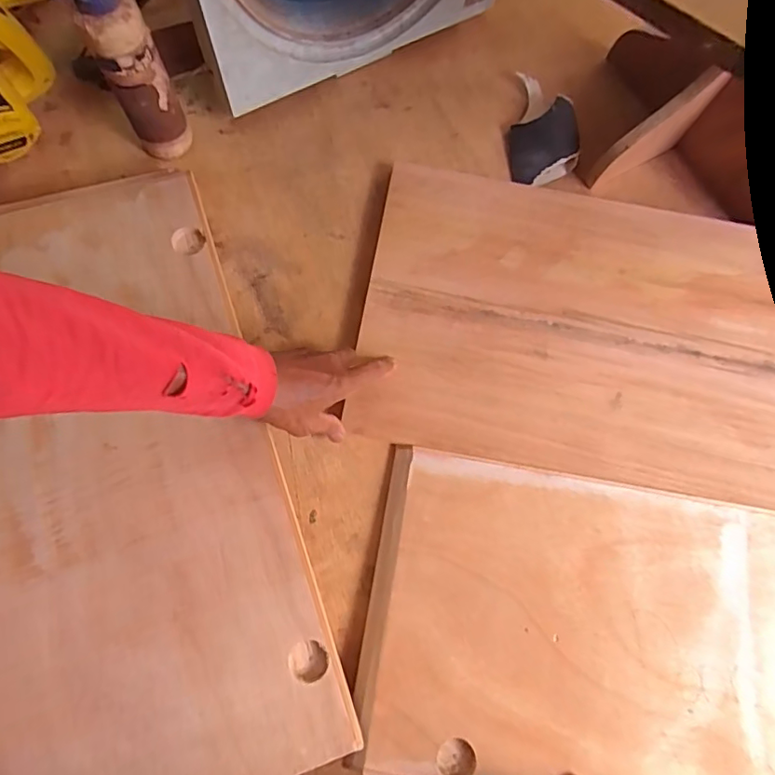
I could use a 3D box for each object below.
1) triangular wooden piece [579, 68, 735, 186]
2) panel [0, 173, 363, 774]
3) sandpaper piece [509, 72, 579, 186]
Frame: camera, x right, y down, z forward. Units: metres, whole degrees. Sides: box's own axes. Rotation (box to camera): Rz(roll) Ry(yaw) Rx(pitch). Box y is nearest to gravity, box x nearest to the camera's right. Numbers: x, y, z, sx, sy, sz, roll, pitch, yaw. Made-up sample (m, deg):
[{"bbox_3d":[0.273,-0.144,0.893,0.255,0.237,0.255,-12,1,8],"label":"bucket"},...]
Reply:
[{"bbox_3d":[0.314,-0.308,0.637,0.140,0.130,0.018,-24,75,-4],"label":"triangular wooden piece"},{"bbox_3d":[-0.266,0.073,0.507,0.299,0.023,0.613,-18,74,-7],"label":"panel"},{"bbox_3d":[0.200,-0.337,0.676,0.082,0.032,0.159,1,73,-2],"label":"sandpaper piece"}]

